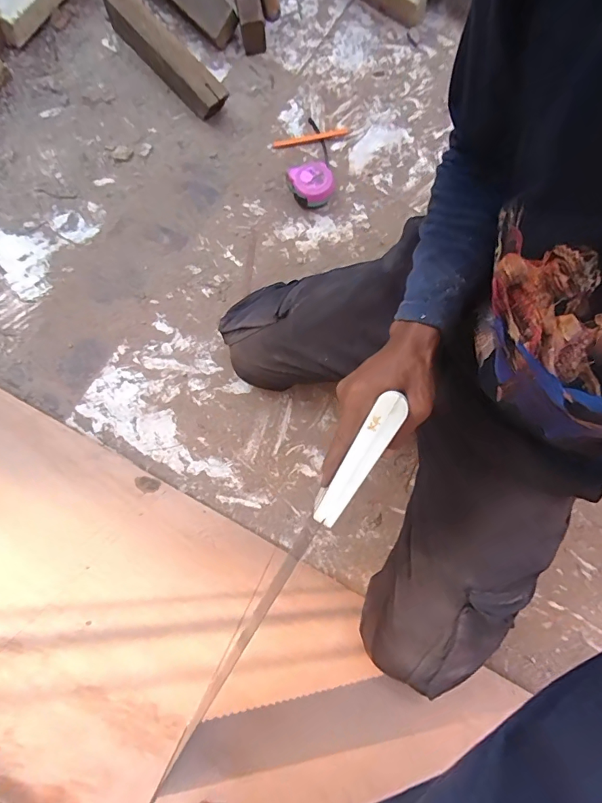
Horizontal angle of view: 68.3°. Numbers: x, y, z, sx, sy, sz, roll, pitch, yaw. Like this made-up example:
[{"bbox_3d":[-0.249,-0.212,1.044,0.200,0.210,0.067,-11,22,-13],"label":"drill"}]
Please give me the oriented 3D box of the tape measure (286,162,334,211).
[{"bbox_3d":[0.020,-0.414,0.845,0.083,0.044,0.081,-26,80,-5],"label":"tape measure"}]

